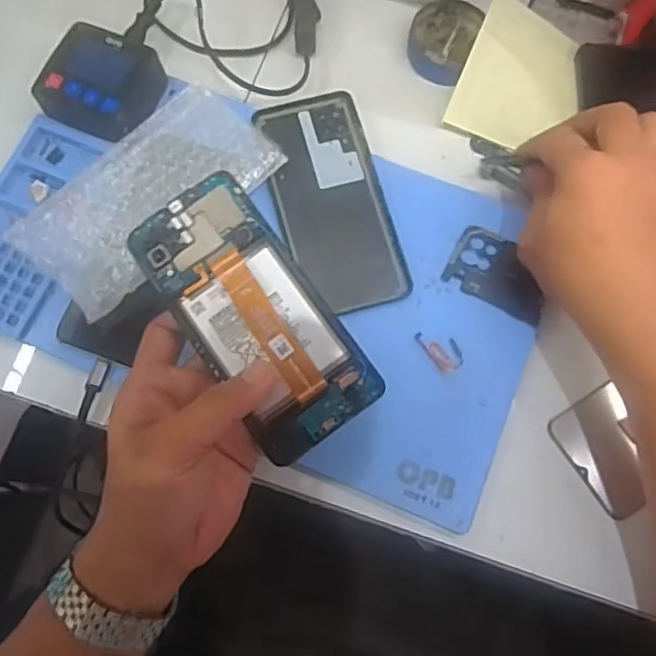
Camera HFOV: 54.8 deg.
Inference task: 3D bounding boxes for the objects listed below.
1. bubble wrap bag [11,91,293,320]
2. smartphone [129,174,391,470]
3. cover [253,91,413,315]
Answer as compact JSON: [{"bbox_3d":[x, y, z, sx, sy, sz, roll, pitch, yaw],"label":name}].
[{"bbox_3d":[-0.119,-0.088,0.428,0.088,0.032,0.166,42,79,11],"label":"bubble wrap bag"},{"bbox_3d":[-0.041,-0.010,0.349,0.071,0.013,0.159,-37,78,-9],"label":"smartphone"},{"bbox_3d":[0.002,-0.091,0.445,0.073,0.011,0.168,-15,75,-4],"label":"cover"}]

